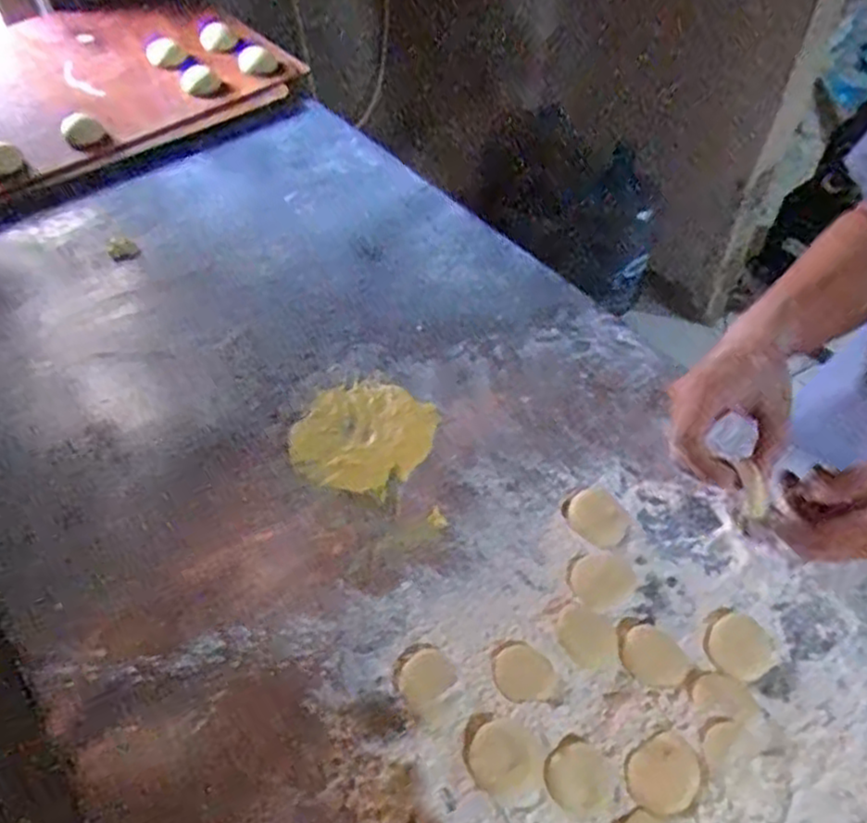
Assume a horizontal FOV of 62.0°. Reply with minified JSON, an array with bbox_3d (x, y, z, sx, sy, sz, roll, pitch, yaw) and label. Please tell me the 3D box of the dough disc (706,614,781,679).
[{"bbox_3d":[0.230,0.176,0.540,0.050,0.004,0.046,-1,48,1],"label":"dough disc"}]

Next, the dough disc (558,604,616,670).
[{"bbox_3d":[0.114,0.167,0.537,0.041,0.004,0.048,-22,52,-18],"label":"dough disc"}]

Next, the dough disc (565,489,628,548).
[{"bbox_3d":[0.139,0.088,0.608,0.046,0.004,0.051,-34,56,-25],"label":"dough disc"}]

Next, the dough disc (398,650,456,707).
[{"bbox_3d":[-0.006,0.194,0.525,0.041,0.007,0.038,-1,48,1],"label":"dough disc"}]

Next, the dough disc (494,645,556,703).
[{"bbox_3d":[0.065,0.189,0.521,0.041,0.005,0.042,-1,48,1],"label":"dough disc"}]

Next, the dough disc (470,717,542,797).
[{"bbox_3d":[0.048,0.231,0.484,0.046,0.011,0.042,-1,48,1],"label":"dough disc"}]

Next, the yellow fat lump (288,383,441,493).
[{"bbox_3d":[-0.063,0.022,0.660,0.124,0.016,0.110,6,49,6],"label":"yellow fat lump"}]

